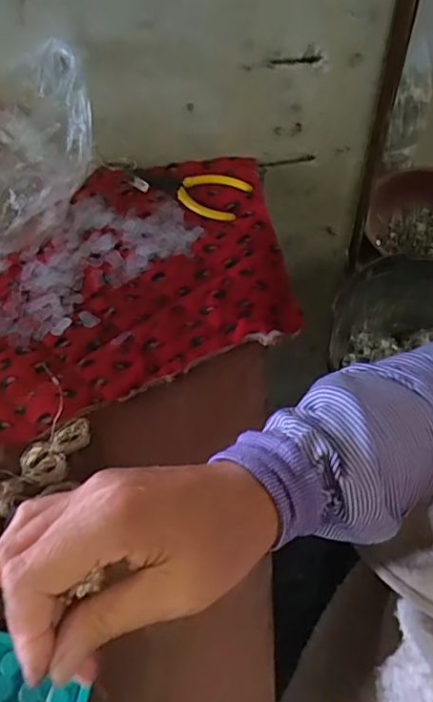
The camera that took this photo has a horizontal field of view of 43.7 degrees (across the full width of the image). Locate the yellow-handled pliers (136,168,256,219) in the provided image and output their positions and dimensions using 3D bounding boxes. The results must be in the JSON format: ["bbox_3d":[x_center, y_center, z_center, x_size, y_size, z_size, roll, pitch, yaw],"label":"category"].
[{"bbox_3d":[-0.029,-0.148,0.504,0.116,0.016,0.051,14,59,13],"label":"yellow-handled pliers"}]

